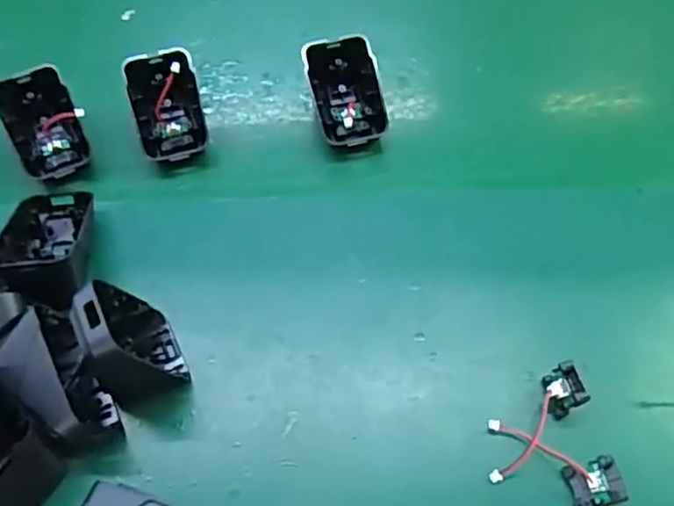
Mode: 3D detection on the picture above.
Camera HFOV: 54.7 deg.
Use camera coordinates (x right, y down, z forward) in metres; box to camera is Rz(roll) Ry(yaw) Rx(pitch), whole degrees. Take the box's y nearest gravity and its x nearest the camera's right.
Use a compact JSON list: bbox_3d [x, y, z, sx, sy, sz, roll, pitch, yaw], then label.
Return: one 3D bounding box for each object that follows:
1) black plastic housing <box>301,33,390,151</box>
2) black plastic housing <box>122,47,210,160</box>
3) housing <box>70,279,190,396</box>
[{"bbox_3d":[0.004,-0.101,0.417,0.043,0.018,0.070,-9,90,-4],"label":"black plastic housing"},{"bbox_3d":[-0.107,-0.091,0.413,0.046,0.041,0.064,-14,58,-7],"label":"black plastic housing"},{"bbox_3d":[-0.101,0.044,0.312,0.044,0.072,0.044,-30,61,-16],"label":"housing"}]

